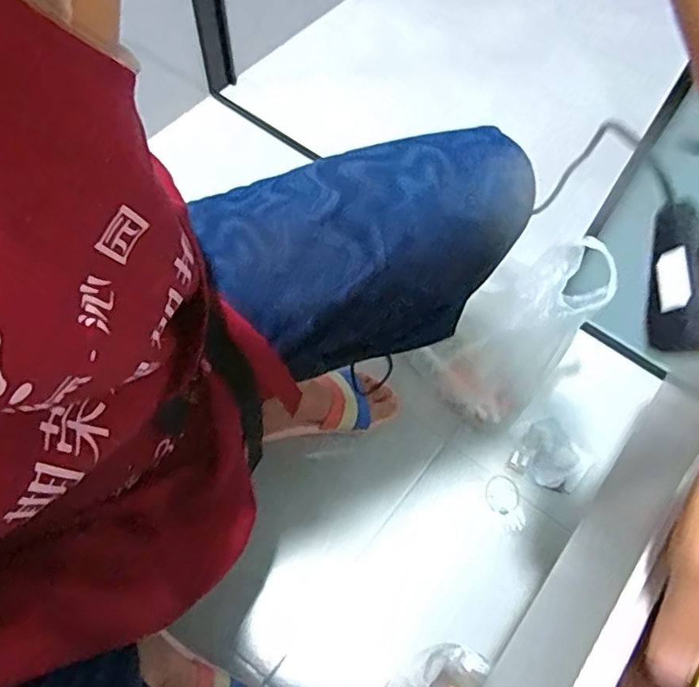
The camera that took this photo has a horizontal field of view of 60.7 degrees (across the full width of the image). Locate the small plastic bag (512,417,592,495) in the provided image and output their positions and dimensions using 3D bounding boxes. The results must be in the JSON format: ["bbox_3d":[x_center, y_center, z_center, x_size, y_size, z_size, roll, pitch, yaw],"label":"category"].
[{"bbox_3d":[0.299,0.157,0.885,0.091,0.028,0.113,-40,71,-21],"label":"small plastic bag"}]

